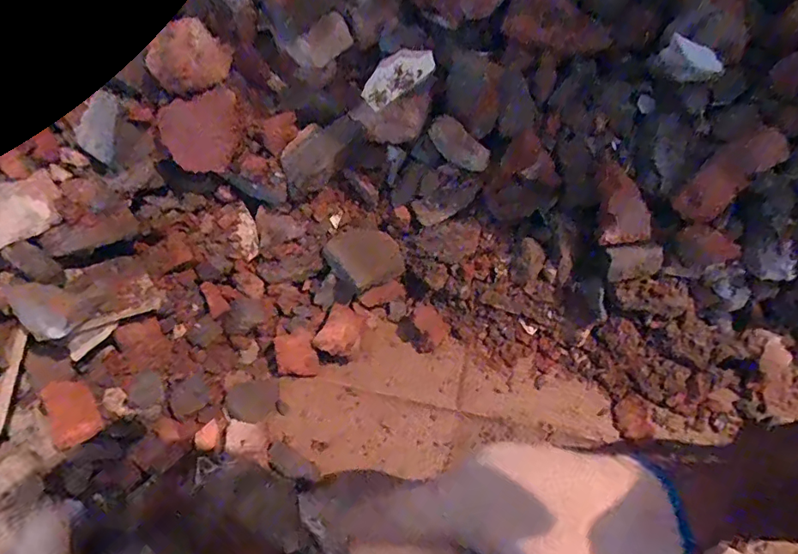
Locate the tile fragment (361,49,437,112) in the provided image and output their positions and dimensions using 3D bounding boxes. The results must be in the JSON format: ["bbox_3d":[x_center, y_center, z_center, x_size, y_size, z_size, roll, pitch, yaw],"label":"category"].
[{"bbox_3d":[-0.002,-0.197,0.483,0.075,0.018,0.036,-30,63,16],"label":"tile fragment"}]

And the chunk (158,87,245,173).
[{"bbox_3d":[-0.187,-0.139,0.482,0.076,0.070,0.046,-17,23,1],"label":"chunk"}]

